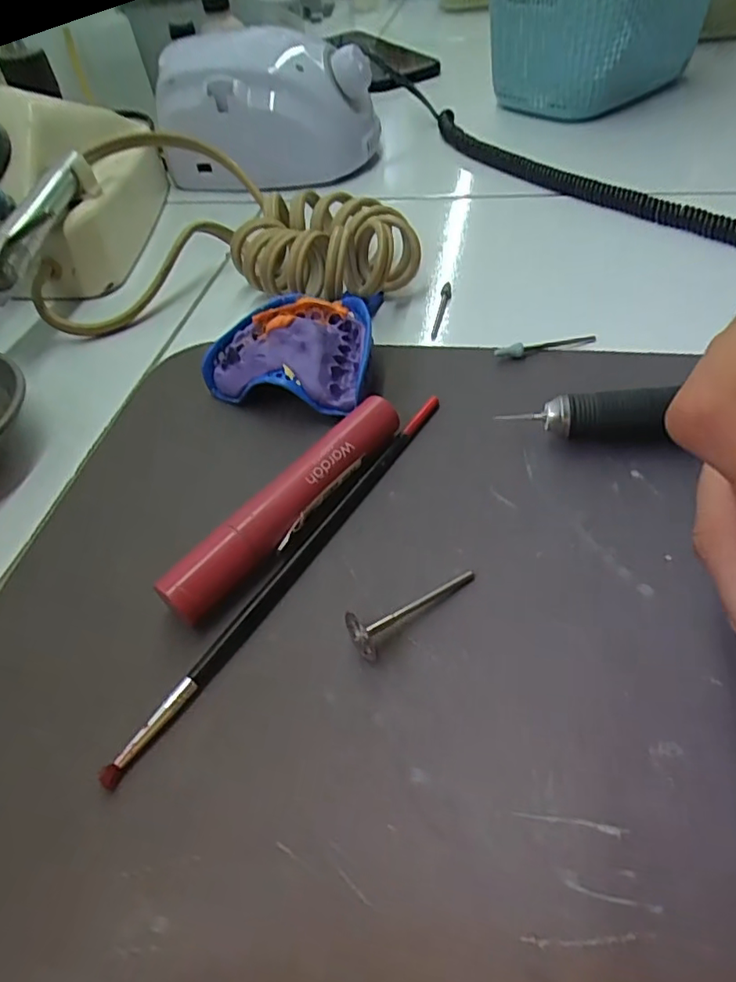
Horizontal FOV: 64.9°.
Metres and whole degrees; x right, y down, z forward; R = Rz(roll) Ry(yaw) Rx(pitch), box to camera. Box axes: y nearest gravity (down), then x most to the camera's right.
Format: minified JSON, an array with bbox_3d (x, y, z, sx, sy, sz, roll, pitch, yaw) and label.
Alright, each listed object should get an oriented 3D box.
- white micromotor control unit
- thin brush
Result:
[{"bbox_3d":[-0.072,-0.277,0.419,0.153,0.080,0.094,-3,48,4],"label":"white micromotor control unit"},{"bbox_3d":[-0.022,0.020,0.195,0.005,0.008,0.169,25,57,26],"label":"thin brush"}]

